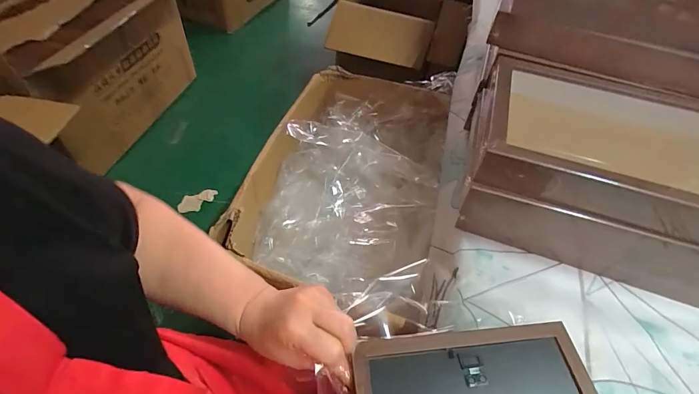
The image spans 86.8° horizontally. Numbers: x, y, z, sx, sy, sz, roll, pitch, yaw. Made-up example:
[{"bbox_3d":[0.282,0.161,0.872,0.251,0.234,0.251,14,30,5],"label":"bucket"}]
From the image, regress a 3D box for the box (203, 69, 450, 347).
[{"bbox_3d":[0.007,-0.057,0.719,0.335,0.141,0.469,14,50,7],"label":"box"}]

